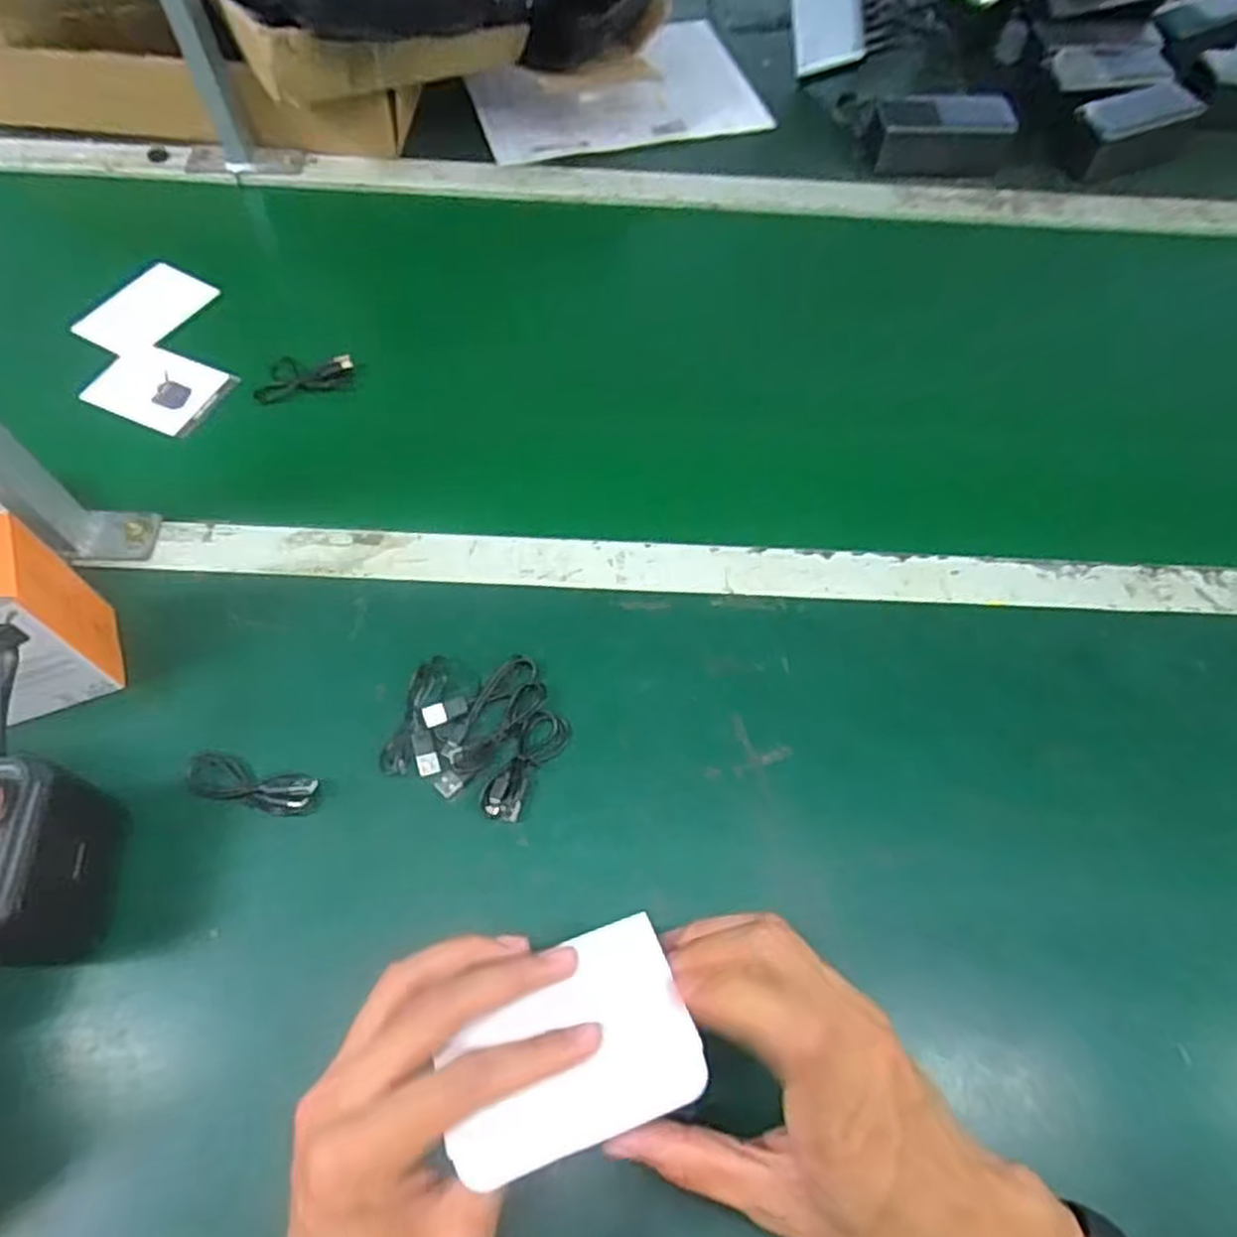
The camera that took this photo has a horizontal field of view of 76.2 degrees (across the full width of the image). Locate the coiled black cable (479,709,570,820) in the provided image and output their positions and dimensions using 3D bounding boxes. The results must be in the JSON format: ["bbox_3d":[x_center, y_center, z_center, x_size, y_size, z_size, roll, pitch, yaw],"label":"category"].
[{"bbox_3d":[-0.056,0.088,0.481,0.029,0.011,0.072,28,64,12],"label":"coiled black cable"}]

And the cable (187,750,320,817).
[{"bbox_3d":[-0.217,0.097,0.465,0.078,0.006,0.027,14,62,5],"label":"cable"}]

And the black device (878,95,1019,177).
[{"bbox_3d":[0.316,-0.467,0.761,0.129,0.057,0.034,-1,61,-3],"label":"black device"}]

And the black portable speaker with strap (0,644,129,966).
[{"bbox_3d":[-0.298,0.101,0.411,0.055,0.103,0.139,2,61,-2],"label":"black portable speaker with strap"}]

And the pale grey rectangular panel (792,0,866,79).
[{"bbox_3d":[0.215,-0.646,0.822,0.072,0.134,0.012,-1,10,37],"label":"pale grey rectangular panel"}]

